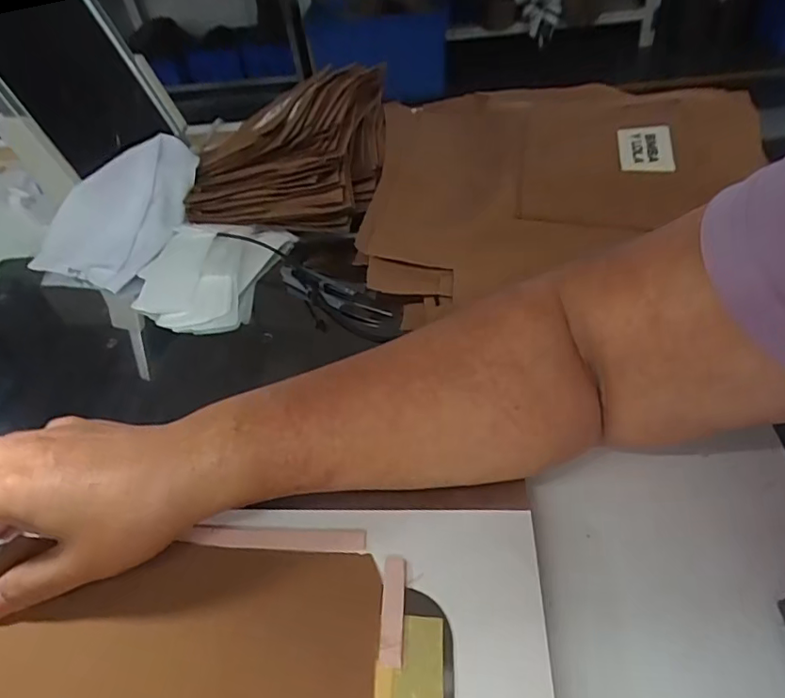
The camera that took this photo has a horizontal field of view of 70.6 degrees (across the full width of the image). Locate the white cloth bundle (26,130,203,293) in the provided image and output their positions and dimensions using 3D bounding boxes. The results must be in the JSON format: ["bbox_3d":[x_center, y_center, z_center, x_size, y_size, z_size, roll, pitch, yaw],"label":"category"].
[{"bbox_3d":[-0.230,-0.118,0.484,0.098,0.029,0.161,32,81,11],"label":"white cloth bundle"}]

